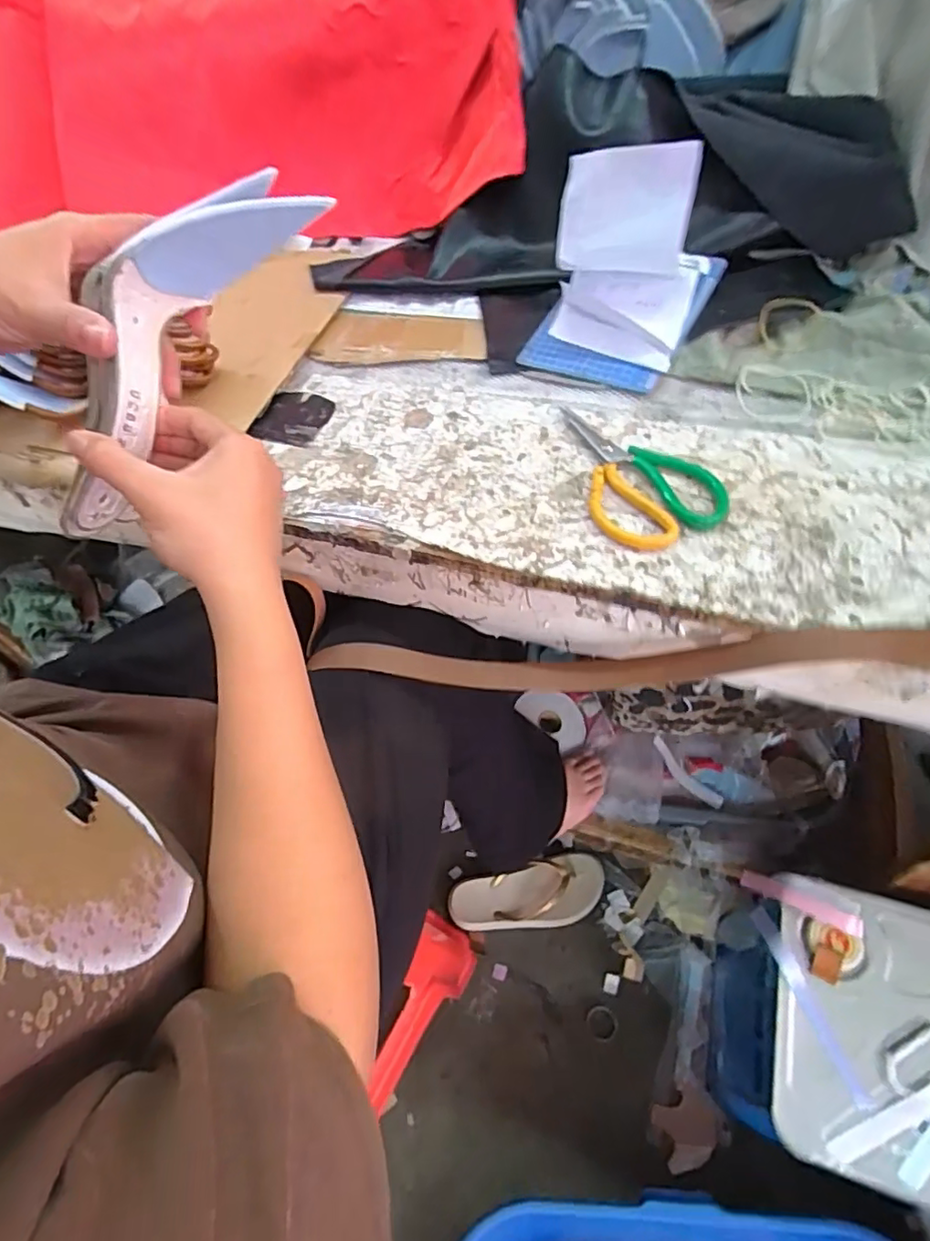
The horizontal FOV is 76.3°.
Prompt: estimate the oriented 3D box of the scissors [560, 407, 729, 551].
[{"bbox_3d":[0.140,-0.134,0.508,0.102,0.015,0.184,-19,54,-8],"label":"scissors"}]

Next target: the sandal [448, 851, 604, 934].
[{"bbox_3d":[0.103,0.451,0.960,0.254,0.042,0.097,-13,54,-4],"label":"sandal"}]

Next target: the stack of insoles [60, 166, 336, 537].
[{"bbox_3d":[-0.177,-0.154,0.333,0.054,0.063,0.227,38,100,28],"label":"stack of insoles"}]

